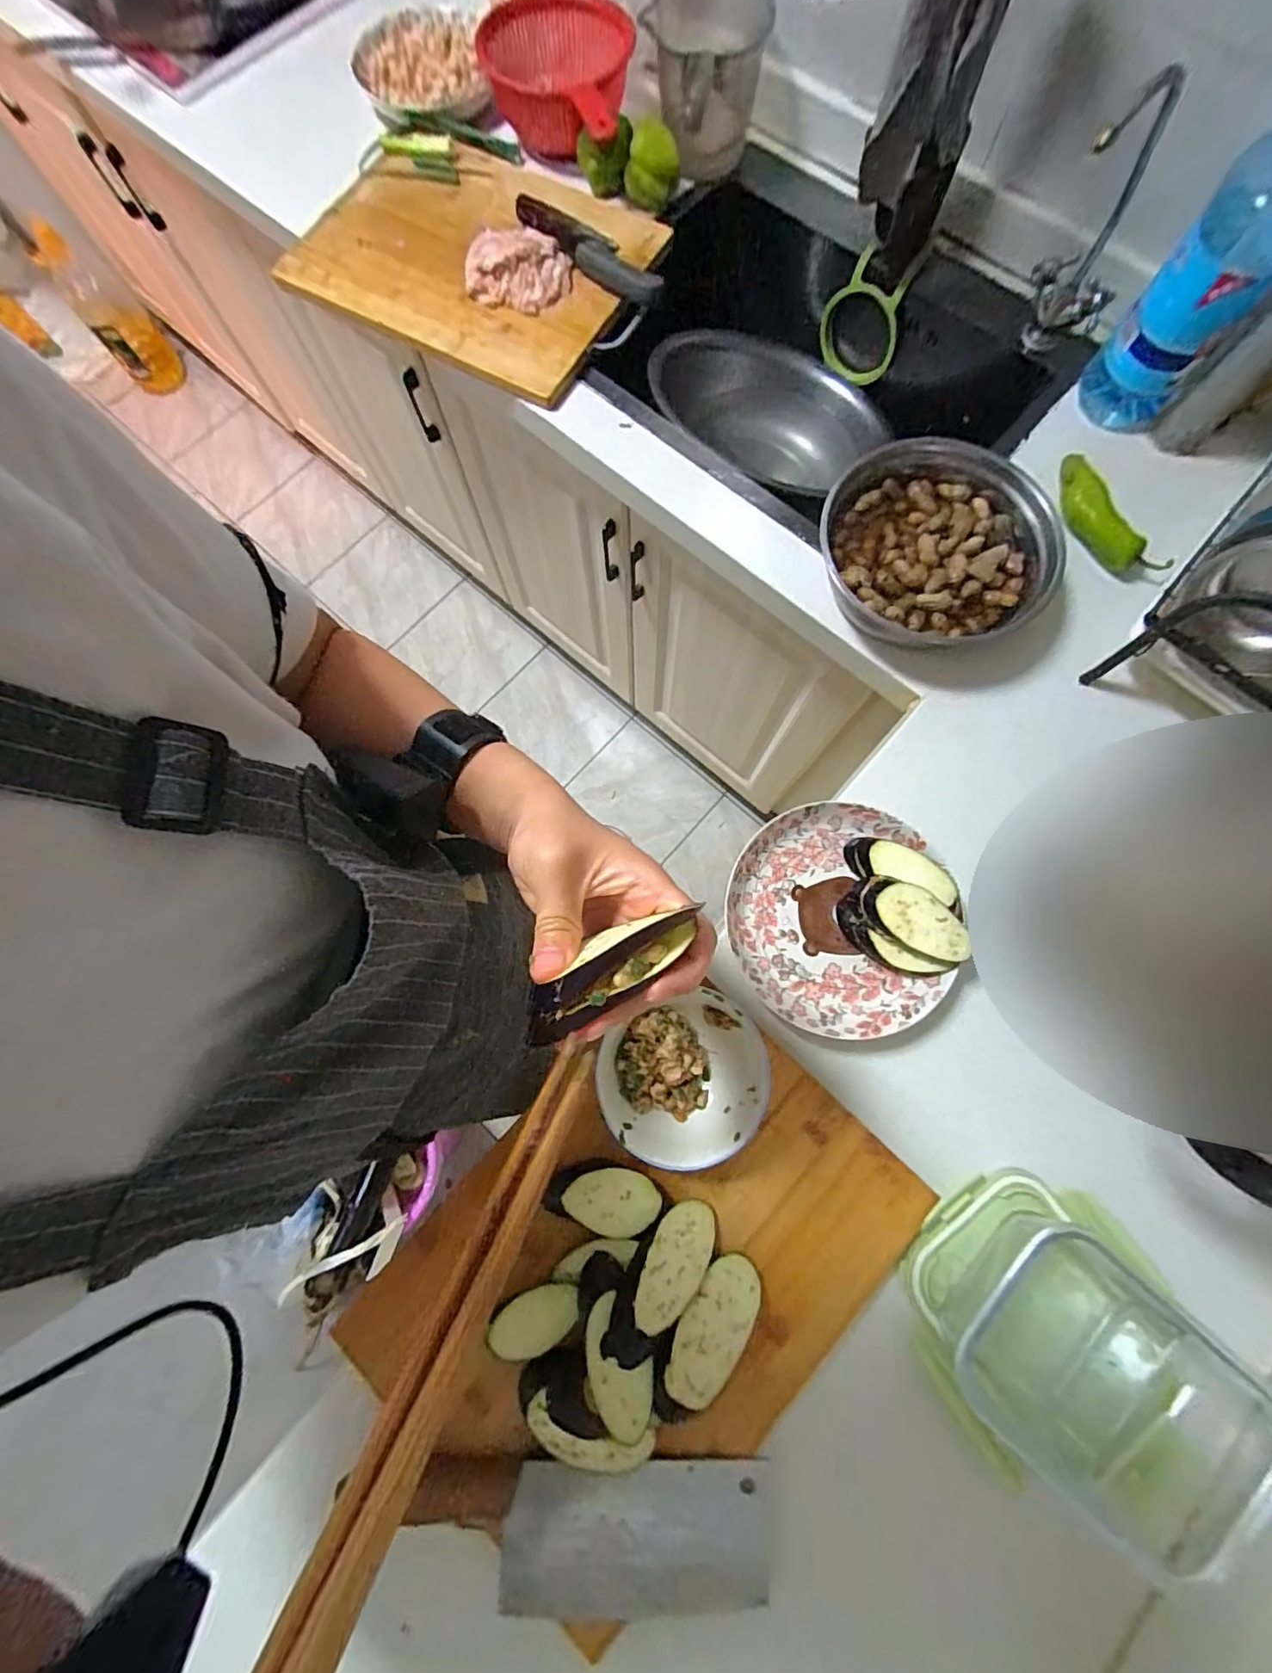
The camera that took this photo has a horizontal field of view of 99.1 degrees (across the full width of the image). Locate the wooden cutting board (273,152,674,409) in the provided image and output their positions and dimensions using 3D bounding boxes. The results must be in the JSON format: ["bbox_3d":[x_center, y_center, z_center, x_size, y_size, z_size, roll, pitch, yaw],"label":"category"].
[{"bbox_3d":[-0.203,-0.700,0.656,0.397,0.028,0.286,27,80,7],"label":"wooden cutting board"}]

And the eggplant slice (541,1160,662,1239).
[{"bbox_3d":[-0.027,0.284,0.431,0.089,0.025,0.048,8,78,3],"label":"eggplant slice"}]

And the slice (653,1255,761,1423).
[{"bbox_3d":[0.052,0.357,0.389,0.103,0.015,0.044,-35,78,-34],"label":"slice"}]

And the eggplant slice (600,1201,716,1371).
[{"bbox_3d":[0.019,0.325,0.398,0.048,0.022,0.110,40,61,9],"label":"eggplant slice"}]

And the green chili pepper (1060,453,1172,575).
[{"bbox_3d":[0.482,-0.331,0.564,0.058,0.030,0.154,-28,79,-5],"label":"green chili pepper"}]

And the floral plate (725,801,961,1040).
[{"bbox_3d":[0.172,0.071,0.480,0.180,0.029,0.195,0,78,1],"label":"floral plate"}]

